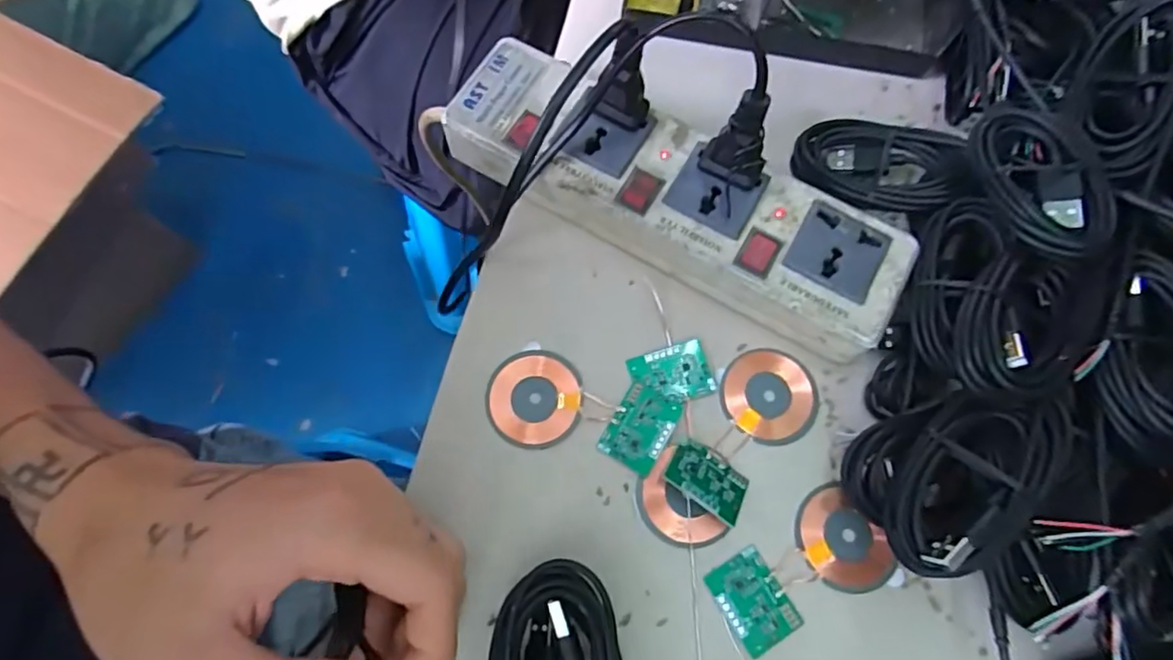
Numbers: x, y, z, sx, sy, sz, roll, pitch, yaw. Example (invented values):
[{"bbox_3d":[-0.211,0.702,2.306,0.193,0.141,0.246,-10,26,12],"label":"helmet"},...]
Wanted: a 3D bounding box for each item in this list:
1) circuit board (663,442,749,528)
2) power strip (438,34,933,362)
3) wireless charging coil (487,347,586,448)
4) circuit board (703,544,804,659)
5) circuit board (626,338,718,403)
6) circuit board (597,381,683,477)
[{"bbox_3d":[0.049,0.060,0.245,0.035,0.004,0.025,38,47,0],"label":"circuit board"},{"bbox_3d":[0.038,-0.059,0.275,0.206,0.032,0.057,29,75,8],"label":"power strip"},{"bbox_3d":[-0.022,0.030,0.260,0.040,0.005,0.041,0,73,0],"label":"wireless charging coil"},{"bbox_3d":[0.066,0.106,0.237,0.024,0.004,0.034,-31,76,-9],"label":"circuit board"},{"bbox_3d":[0.037,0.019,0.264,0.033,0.004,0.025,-17,74,-6],"label":"circuit board"},{"bbox_3d":[0.023,0.041,0.257,0.026,0.004,0.034,30,75,8],"label":"circuit board"}]

